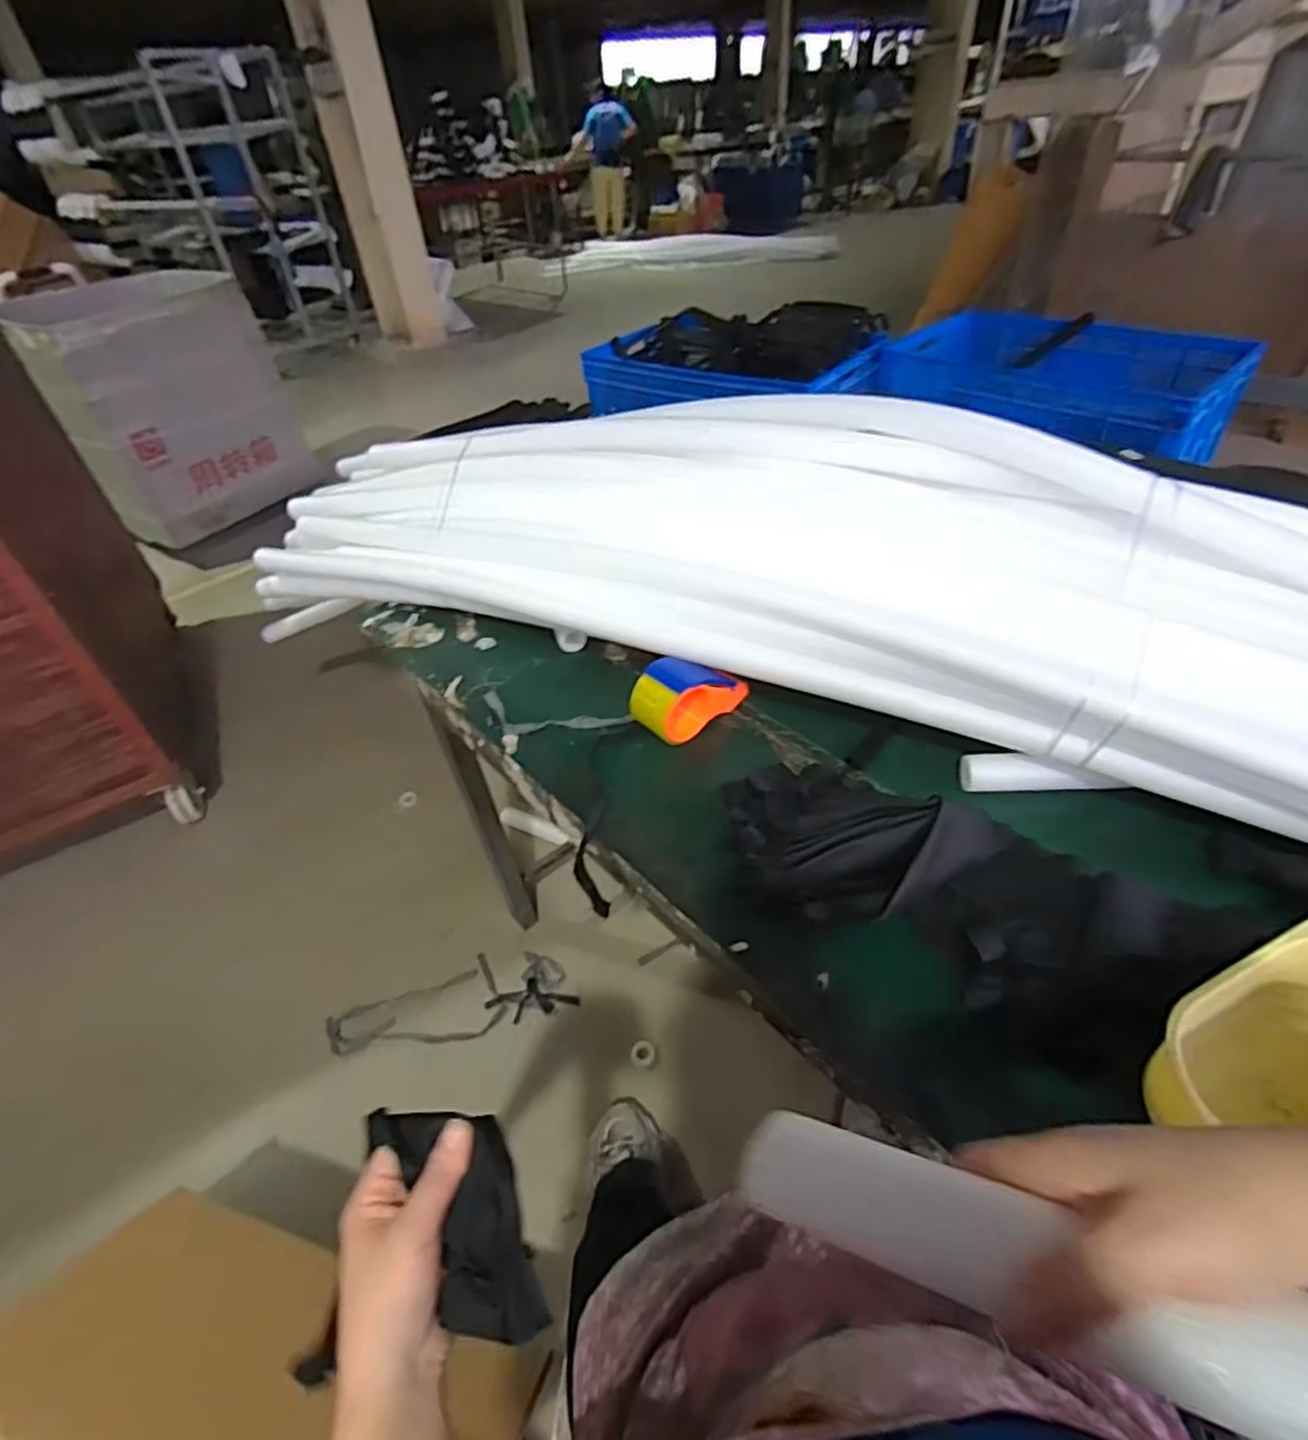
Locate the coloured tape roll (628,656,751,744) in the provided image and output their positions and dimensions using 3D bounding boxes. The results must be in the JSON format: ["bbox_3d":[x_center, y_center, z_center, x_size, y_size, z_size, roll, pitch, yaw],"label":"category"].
[{"bbox_3d":[0.050,-0.036,0.933,0.164,0.092,0.069,-25,46,-21],"label":"coloured tape roll"}]

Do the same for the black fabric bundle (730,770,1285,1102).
[{"bbox_3d":[0.286,0.151,0.695,0.474,0.076,0.211,25,50,29],"label":"black fabric bundle"}]

